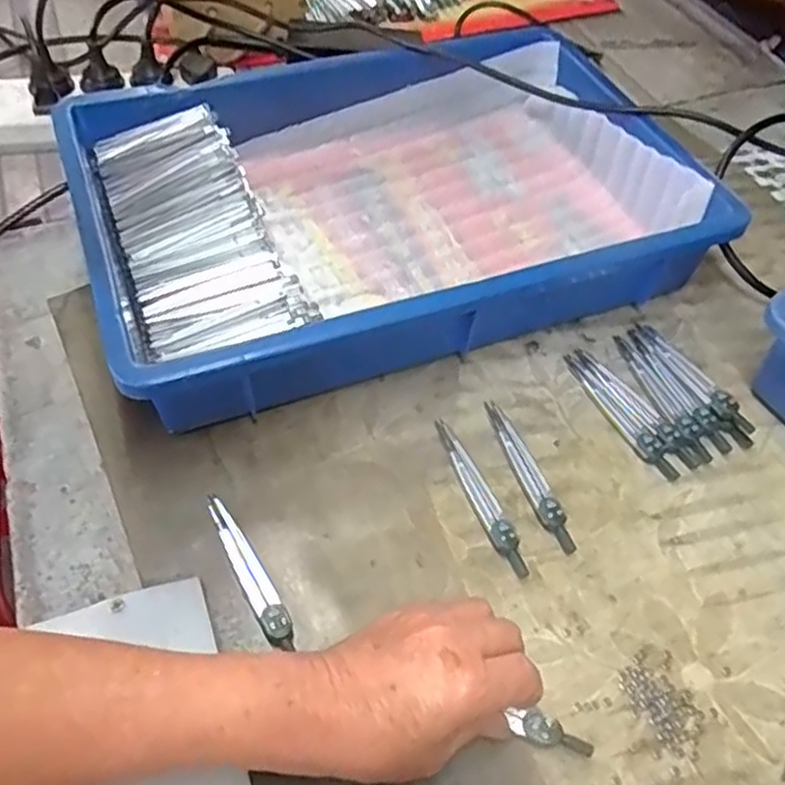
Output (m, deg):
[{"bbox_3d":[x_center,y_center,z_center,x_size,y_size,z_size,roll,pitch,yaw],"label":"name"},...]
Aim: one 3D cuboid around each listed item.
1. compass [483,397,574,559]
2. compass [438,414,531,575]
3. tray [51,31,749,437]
[{"bbox_3d":[0.087,0.049,0.447,0.016,0.011,0.111,-12,55,-13],"label":"compass"},{"bbox_3d":[0.054,0.061,0.435,0.016,0.011,0.111,-15,55,-15],"label":"compass"},{"bbox_3d":[-0.005,-0.143,0.539,0.420,0.083,0.285,-17,56,-16],"label":"tray"}]

